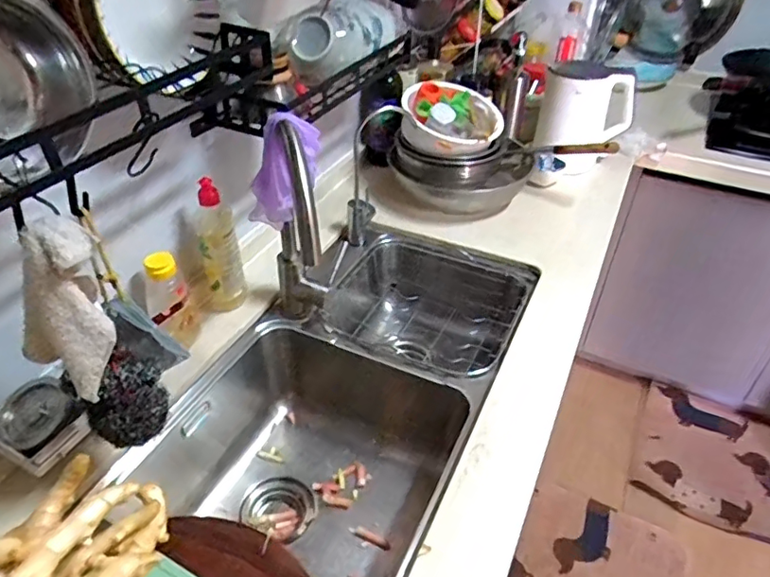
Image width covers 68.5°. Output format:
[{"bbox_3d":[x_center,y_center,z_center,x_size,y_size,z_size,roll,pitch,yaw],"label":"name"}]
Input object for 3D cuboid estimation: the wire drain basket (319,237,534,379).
[{"bbox_3d":[0.067,0.063,1.022,0.326,0.141,0.297,17,41,19],"label":"wire drain basket"}]

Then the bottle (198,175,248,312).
[{"bbox_3d":[-0.259,-0.060,0.865,0.071,0.208,0.048,-13,41,-18],"label":"bottle"}]

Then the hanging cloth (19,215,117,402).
[{"bbox_3d":[-0.283,0.016,0.503,0.054,0.152,0.073,28,45,29],"label":"hanging cloth"}]

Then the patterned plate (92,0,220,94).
[{"bbox_3d":[-0.252,-0.314,0.627,0.019,0.166,0.150,14,3,27],"label":"patterned plate"}]

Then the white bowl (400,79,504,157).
[{"bbox_3d":[0.131,-0.343,1.133,0.206,0.075,0.190,28,57,6],"label":"white bowl"}]

